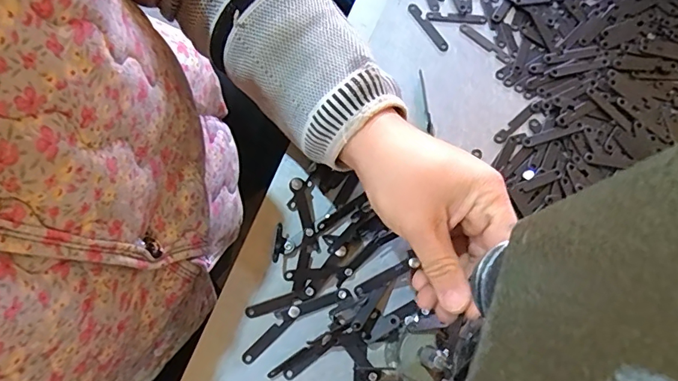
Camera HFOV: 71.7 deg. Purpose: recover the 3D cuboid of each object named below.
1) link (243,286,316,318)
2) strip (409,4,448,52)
[{"bbox_3d":[-0.043,0.081,0.340,0.051,0.005,0.009,-18,75,-5],"label":"link"},{"bbox_3d":[0.077,-0.142,0.404,0.008,0.004,0.052,-32,77,-8],"label":"strip"}]

